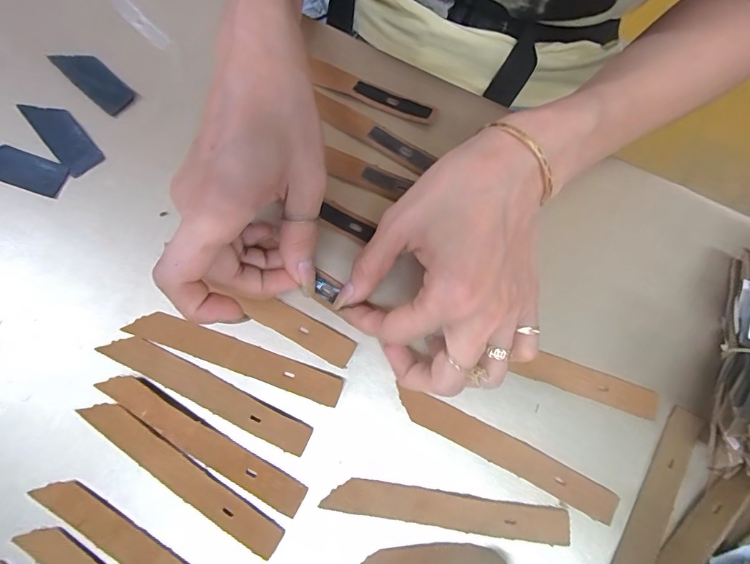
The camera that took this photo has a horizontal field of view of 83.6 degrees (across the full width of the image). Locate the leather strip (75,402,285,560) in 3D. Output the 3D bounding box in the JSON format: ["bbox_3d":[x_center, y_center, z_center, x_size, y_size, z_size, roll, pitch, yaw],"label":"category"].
[{"bbox_3d":[-0.102,0.100,0.218,0.124,0.004,0.016,32,76,8],"label":"leather strip"}]

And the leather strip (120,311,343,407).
[{"bbox_3d":[-0.079,0.040,0.235,0.124,0.004,0.017,19,74,4],"label":"leather strip"}]

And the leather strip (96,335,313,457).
[{"bbox_3d":[-0.093,0.059,0.229,0.124,0.004,0.016,26,75,6],"label":"leather strip"}]

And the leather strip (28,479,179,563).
[{"bbox_3d":[-0.117,0.135,0.208,0.125,0.004,0.016,30,76,7],"label":"leather strip"}]

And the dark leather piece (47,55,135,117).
[{"bbox_3d":[-0.188,-0.136,0.279,0.063,0.004,0.022,42,77,10],"label":"dark leather piece"}]

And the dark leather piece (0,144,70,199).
[{"bbox_3d":[-0.225,-0.072,0.262,0.064,0.004,0.022,19,74,4],"label":"dark leather piece"}]

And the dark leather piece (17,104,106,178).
[{"bbox_3d":[-0.201,-0.095,0.268,0.023,0.004,0.062,-41,79,-12],"label":"dark leather piece"}]

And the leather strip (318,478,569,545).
[{"bbox_3d":[0.037,0.119,0.217,0.123,0.004,0.017,8,74,1],"label":"leather strip"}]

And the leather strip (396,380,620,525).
[{"bbox_3d":[0.069,0.091,0.225,0.123,0.004,0.017,27,75,6],"label":"leather strip"}]

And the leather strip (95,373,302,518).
[{"bbox_3d":[-0.093,0.084,0.222,0.124,0.004,0.017,30,75,7],"label":"leather strip"}]

